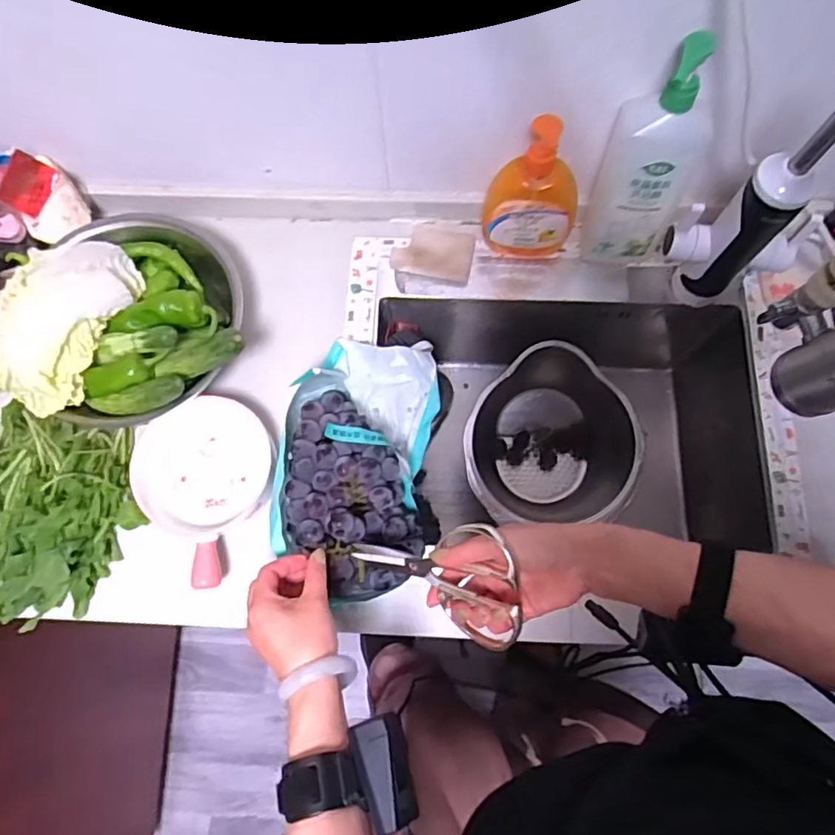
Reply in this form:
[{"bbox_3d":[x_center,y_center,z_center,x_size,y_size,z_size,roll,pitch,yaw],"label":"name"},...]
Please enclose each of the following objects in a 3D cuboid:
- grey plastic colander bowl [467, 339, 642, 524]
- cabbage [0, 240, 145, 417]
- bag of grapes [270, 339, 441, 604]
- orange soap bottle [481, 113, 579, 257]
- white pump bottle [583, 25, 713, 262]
[{"bbox_3d":[0.178,0.032,0.820,0.218,0.151,0.215,0,70,0],"label":"grey plastic colander bowl"},{"bbox_3d":[-0.386,-0.113,0.633,0.119,0.057,0.206,13,70,5],"label":"cabbage"},{"bbox_3d":[-0.062,0.038,0.626,0.156,0.088,0.282,5,70,2],"label":"bag of grapes"},{"bbox_3d":[0.136,-0.258,0.681,0.112,0.185,0.049,2,70,1],"label":"orange soap bottle"},{"bbox_3d":[0.245,-0.261,0.627,0.098,0.271,0.059,28,72,10],"label":"white pump bottle"}]

